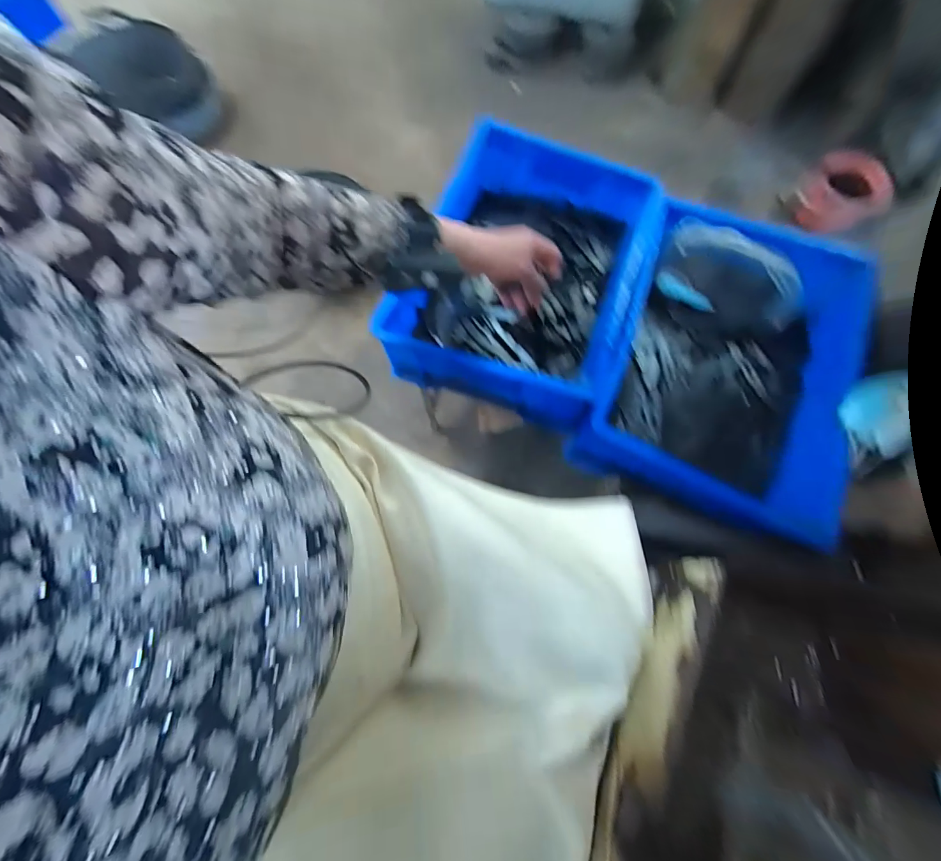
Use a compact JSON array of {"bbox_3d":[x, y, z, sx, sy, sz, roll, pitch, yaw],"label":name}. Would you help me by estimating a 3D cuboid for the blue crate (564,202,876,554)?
[{"bbox_3d":[0.348,-0.090,0.581,0.314,0.140,0.413,24,75,7],"label":"blue crate"}]

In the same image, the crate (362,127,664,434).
[{"bbox_3d":[0.086,-0.240,0.623,0.309,0.129,0.406,18,74,5],"label":"crate"}]

